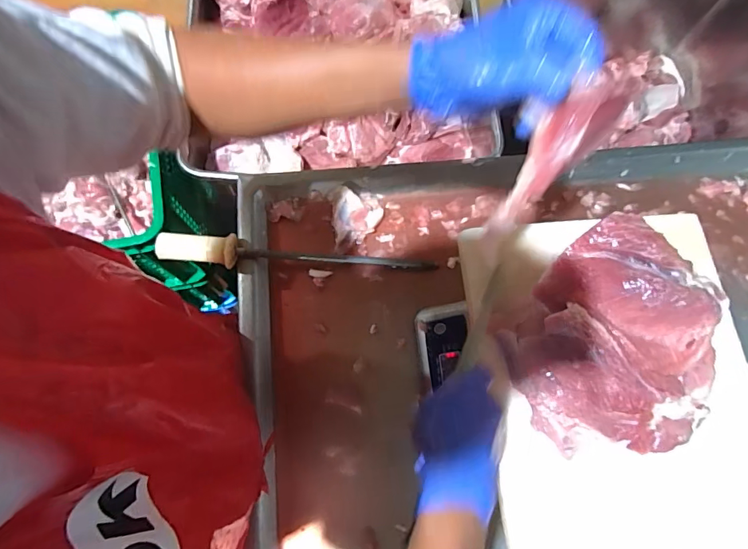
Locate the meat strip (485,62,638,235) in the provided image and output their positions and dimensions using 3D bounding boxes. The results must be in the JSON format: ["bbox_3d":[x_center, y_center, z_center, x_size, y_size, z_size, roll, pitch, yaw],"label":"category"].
[{"bbox_3d":[0.129,-0.082,0.324,0.039,0.159,0.016,40,53,9],"label":"meat strip"}]

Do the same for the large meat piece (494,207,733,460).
[{"bbox_3d":[0.231,0.071,0.421,0.194,0.086,0.176,-42,79,-13],"label":"large meat piece"}]

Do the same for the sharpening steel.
[{"bbox_3d":[-0.123,-0.032,0.623,0.361,0.056,0.045,0,73,-2],"label":"sharpening steel"}]

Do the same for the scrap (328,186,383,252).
[{"bbox_3d":[-0.027,-0.094,0.659,0.077,0.024,0.093,-10,74,-5],"label":"scrap"}]

